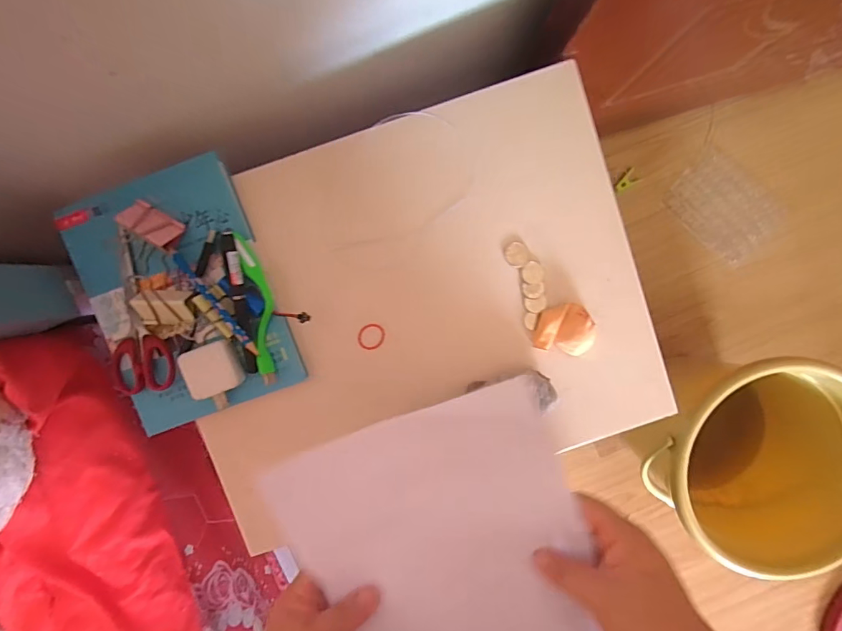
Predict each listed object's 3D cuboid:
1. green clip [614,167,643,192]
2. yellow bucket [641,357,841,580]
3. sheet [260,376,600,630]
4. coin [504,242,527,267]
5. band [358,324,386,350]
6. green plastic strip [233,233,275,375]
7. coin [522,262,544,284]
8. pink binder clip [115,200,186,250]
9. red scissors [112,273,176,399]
[{"bbox_3d":[0.432,-0.284,0.918,0.053,0.008,0.036,-36,94,1],"label":"green clip"},{"bbox_3d":[0.598,0.246,0.830,0.401,0.308,0.328,39,93,-4],"label":"yellow bucket"},{"bbox_3d":[0.019,0.179,0.314,0.202,0.036,0.215,-23,94,4],"label":"sheet"},{"bbox_3d":[0.099,-0.063,0.454,0.022,0.004,0.026,-27,95,1],"label":"coin"},{"bbox_3d":[-0.053,0.022,0.464,0.029,0.006,0.027,-1,99,-4],"label":"band"},{"bbox_3d":[-0.158,-0.011,0.427,0.023,0.021,0.137,-8,95,3],"label":"green plastic strip"},{"bbox_3d":[0.116,-0.044,0.451,0.022,0.007,0.022,2,99,10],"label":"coin"},{"bbox_3d":[-0.254,-0.086,0.413,0.049,0.027,0.026,31,93,-4],"label":"pink binder clip"},{"bbox_3d":[-0.287,0.026,0.431,0.060,0.016,0.108,-23,95,0],"label":"red scissors"}]

